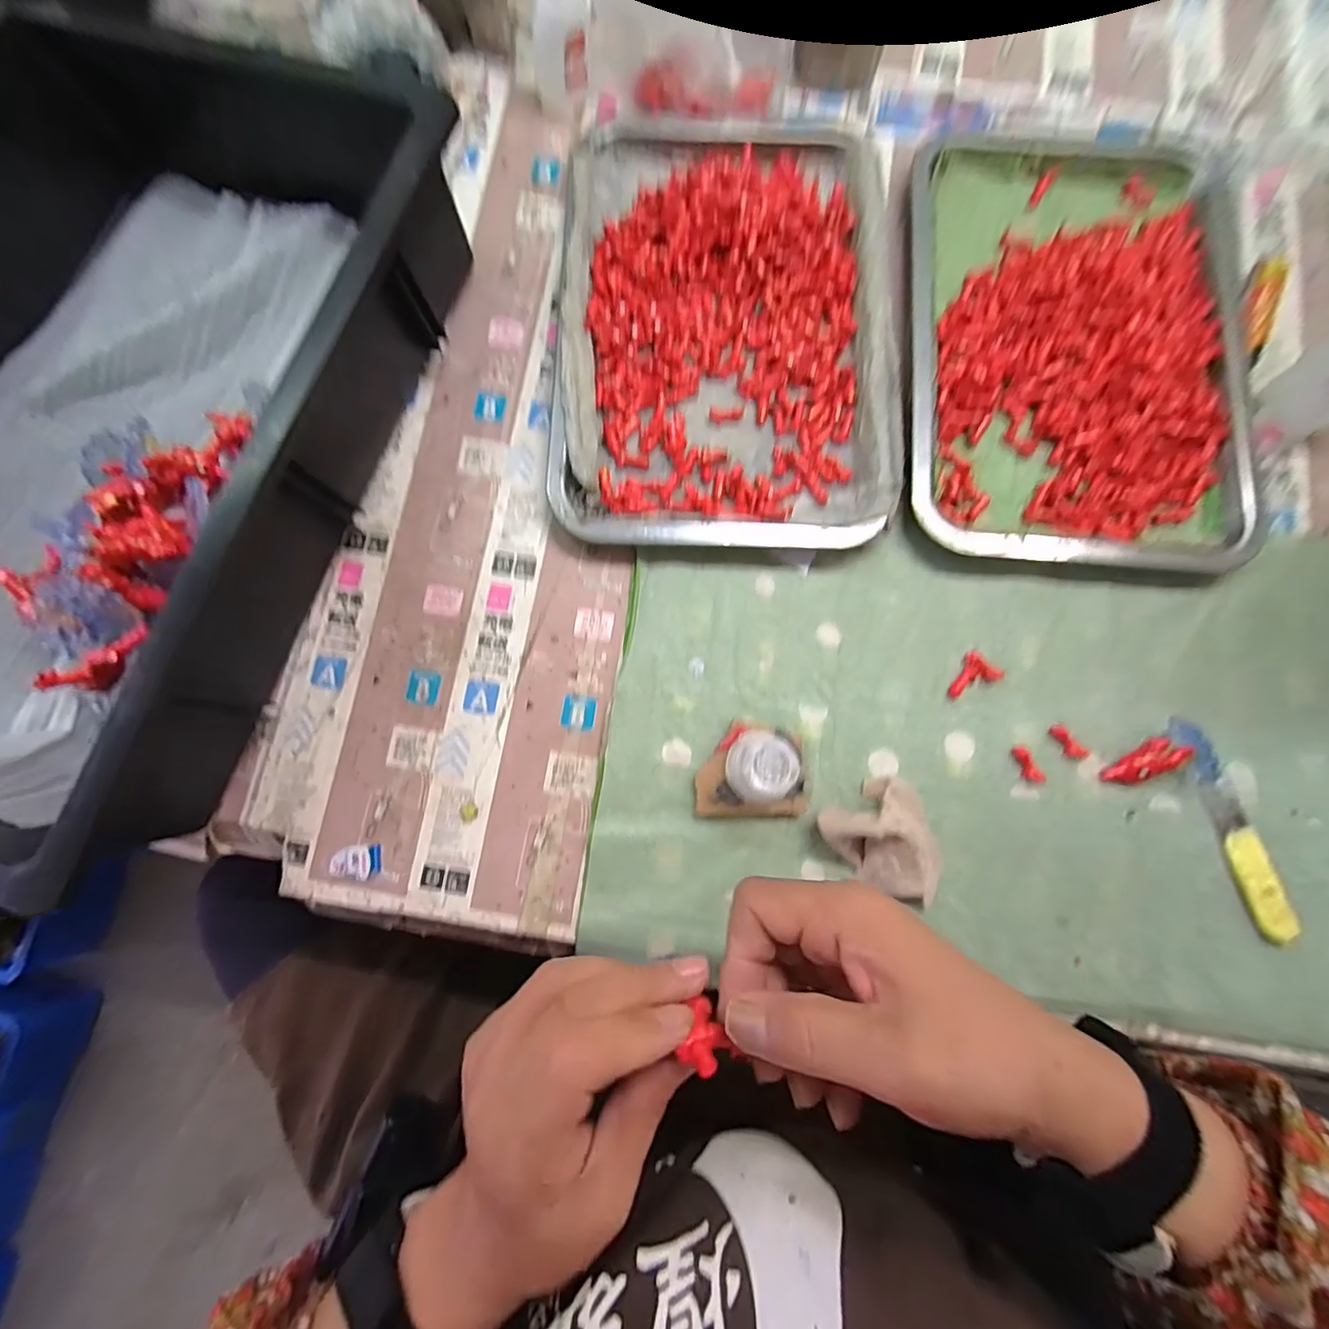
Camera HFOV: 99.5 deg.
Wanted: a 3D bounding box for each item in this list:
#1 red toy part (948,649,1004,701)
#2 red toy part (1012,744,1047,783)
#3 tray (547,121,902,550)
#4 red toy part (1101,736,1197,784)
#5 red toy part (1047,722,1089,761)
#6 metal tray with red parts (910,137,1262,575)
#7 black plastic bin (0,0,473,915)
[{"bbox_3d":[0.184,0.005,0.338,0.034,0.004,0.022,-23,81,-4],"label":"red toy part"},{"bbox_3d":[0.212,0.058,0.327,0.011,0.004,0.023,-21,81,-4],"label":"red toy part"},{"bbox_3d":[0.040,-0.220,0.367,0.212,0.023,0.301,3,80,1],"label":"tray"},{"bbox_3d":[0.268,0.055,0.313,0.042,0.014,0.015,-32,81,18],"label":"red toy part"},{"bbox_3d":[0.233,0.044,0.324,0.012,0.005,0.023,-35,82,-6],"label":"red toy part"},{"bbox_3d":[0.264,-0.216,0.363,0.207,0.023,0.315,5,80,1],"label":"metal tray with red parts"},{"bbox_3d":[-0.324,-0.151,0.322,0.305,0.094,0.461,19,81,3],"label":"black plastic bin"}]

